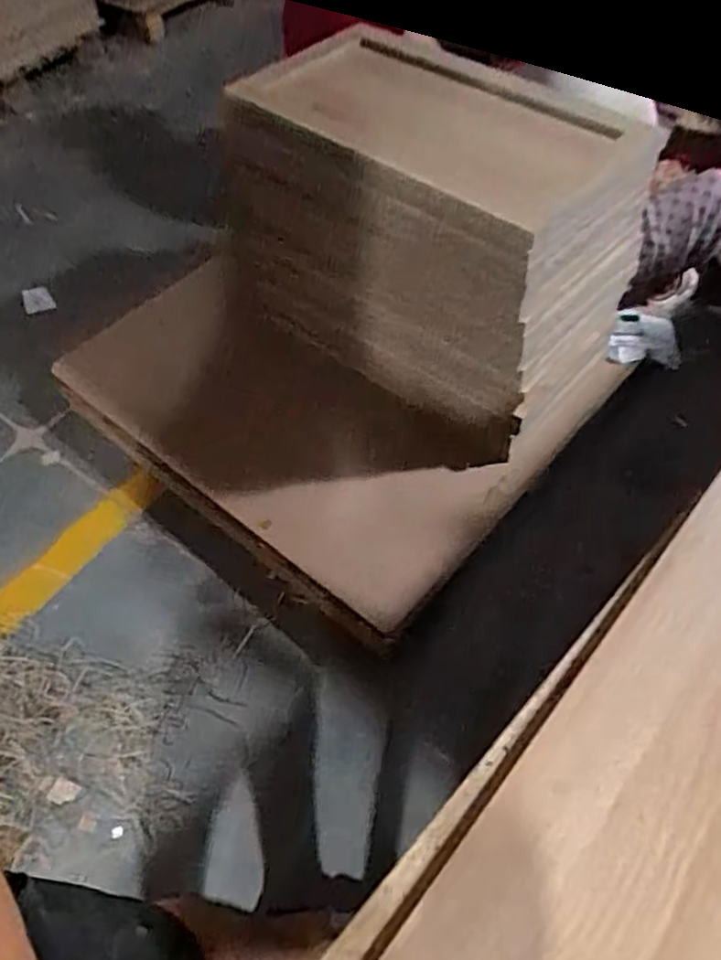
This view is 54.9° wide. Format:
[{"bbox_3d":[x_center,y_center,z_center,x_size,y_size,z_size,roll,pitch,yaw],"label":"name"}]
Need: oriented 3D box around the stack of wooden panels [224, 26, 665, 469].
[{"bbox_3d":[0.128,-0.496,1.530,0.456,0.602,0.795,-40,60,-23],"label":"stack of wooden panels"}]

